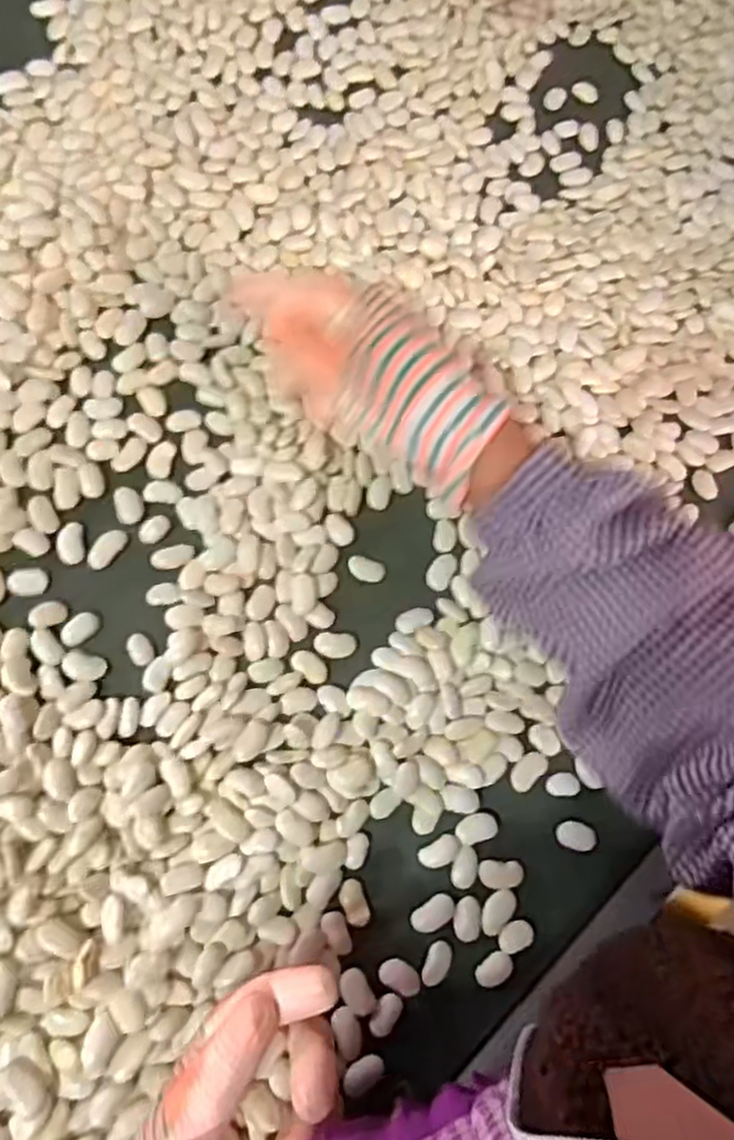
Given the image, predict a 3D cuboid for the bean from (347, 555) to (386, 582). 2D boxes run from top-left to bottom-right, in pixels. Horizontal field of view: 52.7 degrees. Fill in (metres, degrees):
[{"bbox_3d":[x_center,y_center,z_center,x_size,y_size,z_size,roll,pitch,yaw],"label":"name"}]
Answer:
[{"bbox_3d":[0.000,0.000,0.454,0.023,0.004,0.014,15,79,2],"label":"bean"}]

